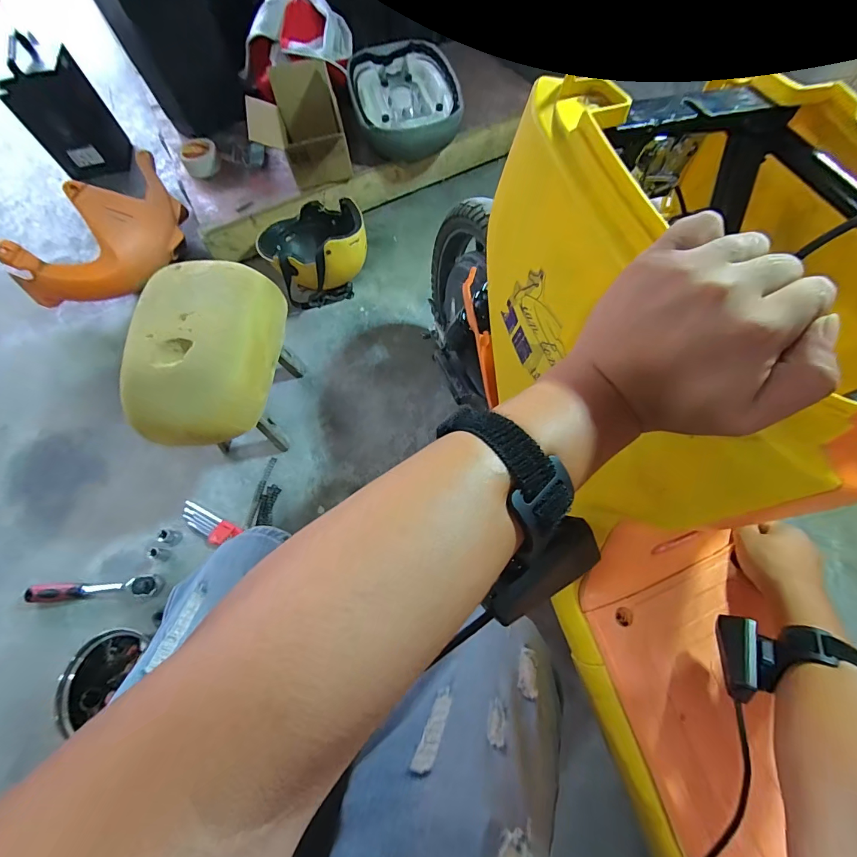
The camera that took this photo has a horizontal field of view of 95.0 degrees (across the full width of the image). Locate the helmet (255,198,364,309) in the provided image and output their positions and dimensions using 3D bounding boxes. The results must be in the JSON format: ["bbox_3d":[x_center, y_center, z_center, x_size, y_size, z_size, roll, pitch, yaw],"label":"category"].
[{"bbox_3d":[-0.276,-0.447,0.981,0.241,0.153,0.231,-1,66,2],"label":"helmet"}]

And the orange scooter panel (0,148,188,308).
[{"bbox_3d":[-0.766,-0.482,0.982,0.149,0.227,0.460,24,70,12],"label":"orange scooter panel"}]

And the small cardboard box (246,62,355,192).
[{"bbox_3d":[-0.321,-0.750,0.994,0.218,0.154,0.239,-14,67,-3],"label":"small cardboard box"}]

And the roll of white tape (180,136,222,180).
[{"bbox_3d":[-0.608,-0.722,1.053,0.092,0.054,0.104,-19,67,-6],"label":"roll of white tape"}]

